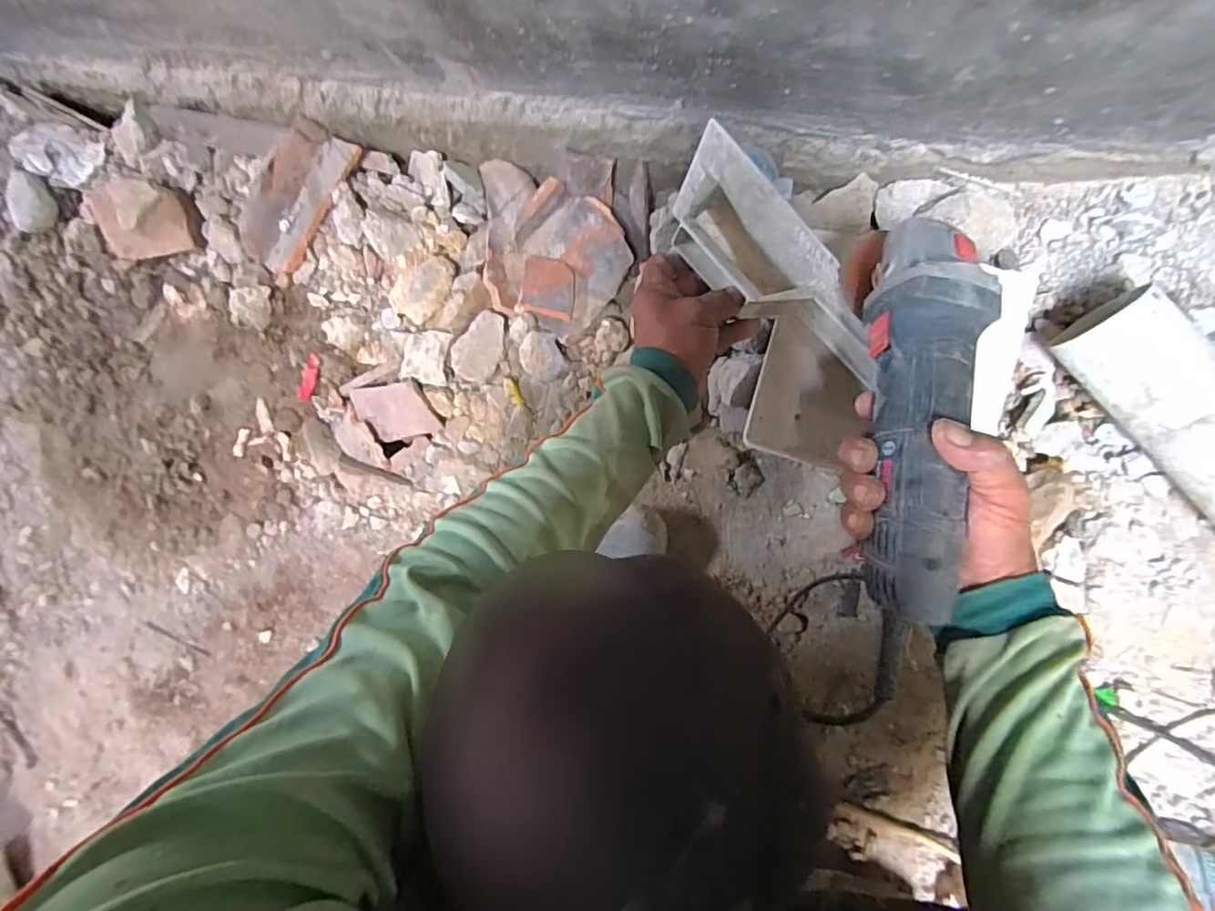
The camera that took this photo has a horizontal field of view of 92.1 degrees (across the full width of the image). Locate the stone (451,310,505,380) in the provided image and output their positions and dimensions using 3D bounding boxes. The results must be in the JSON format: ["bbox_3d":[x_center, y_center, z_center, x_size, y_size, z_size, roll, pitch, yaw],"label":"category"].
[{"bbox_3d":[-0.146,-0.126,0.674,0.049,0.022,0.079,27,88,8],"label":"stone"}]

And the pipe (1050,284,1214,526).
[{"bbox_3d":[0.514,-0.027,0.514,0.083,0.081,0.248,-41,84,7],"label":"pipe"}]

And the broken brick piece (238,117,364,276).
[{"bbox_3d":[-0.367,-0.304,0.687,0.082,0.033,0.170,41,105,8],"label":"broken brick piece"}]

